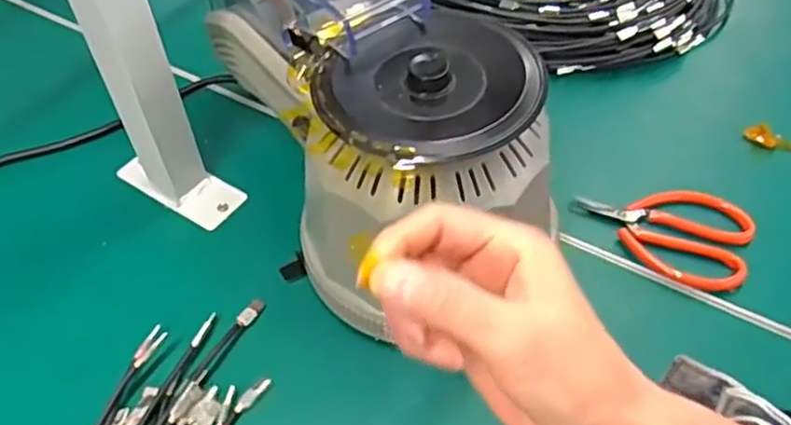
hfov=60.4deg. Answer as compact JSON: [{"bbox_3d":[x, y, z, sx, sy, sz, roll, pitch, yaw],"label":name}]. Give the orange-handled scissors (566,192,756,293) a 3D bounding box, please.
[{"bbox_3d":[0.174,0.011,0.452,0.112,0.014,0.072,21,55,17],"label":"orange-handled scissors"}]

